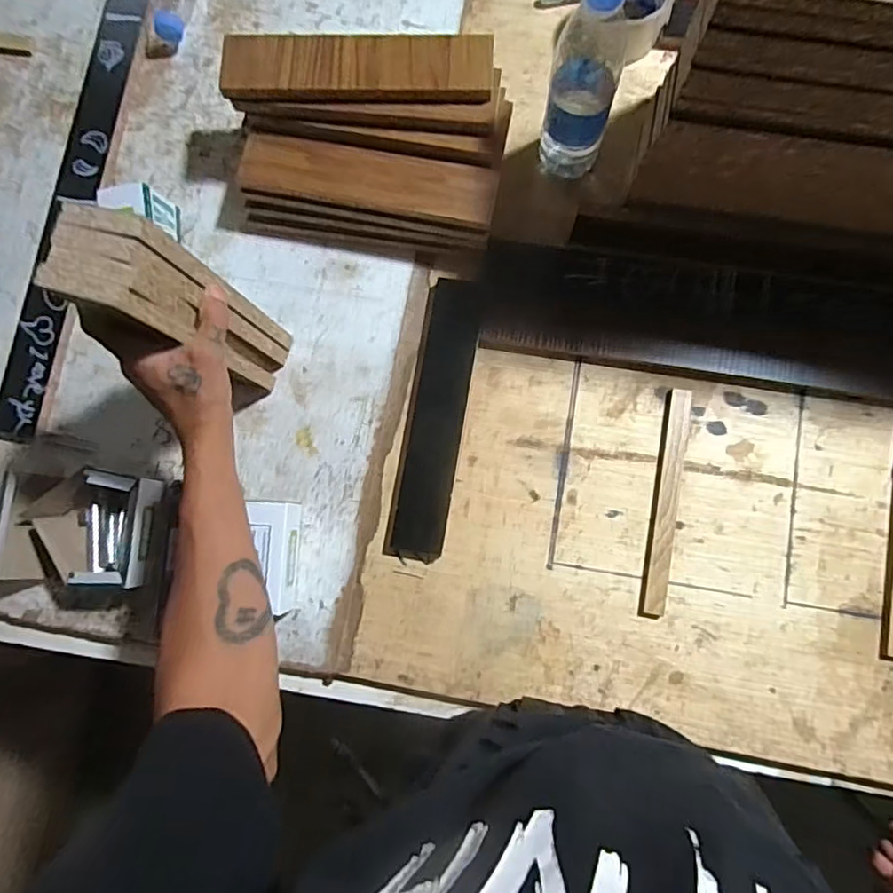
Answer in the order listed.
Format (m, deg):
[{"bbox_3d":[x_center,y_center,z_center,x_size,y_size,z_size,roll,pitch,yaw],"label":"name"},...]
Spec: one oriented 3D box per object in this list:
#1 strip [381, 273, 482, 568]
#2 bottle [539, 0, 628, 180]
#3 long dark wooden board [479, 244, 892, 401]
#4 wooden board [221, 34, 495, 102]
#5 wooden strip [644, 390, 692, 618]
[{"bbox_3d":[-0.011,-0.031,0.630,0.061,0.019,0.296,9,83,6],"label":"strip"},{"bbox_3d":[0.132,-0.348,0.570,0.063,0.212,0.070,11,83,6],"label":"bottle"},{"bbox_3d":[0.419,-0.115,0.607,0.751,0.036,0.115,9,83,6],"label":"long dark wooden board"},{"bbox_3d":[-0.090,-0.376,0.587,0.267,0.017,0.069,1,82,4],"label":"wooden board"},{"bbox_3d":[0.229,0.056,0.609,0.022,0.015,0.230,9,83,6],"label":"wooden strip"}]

